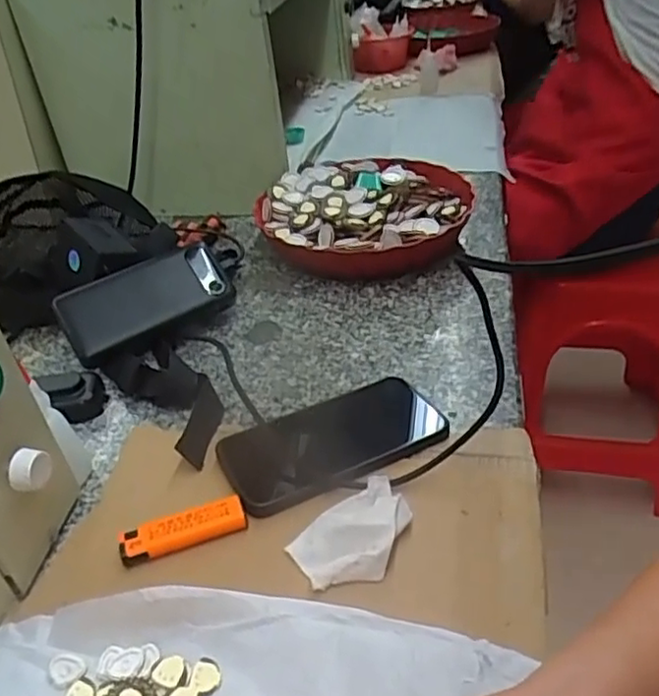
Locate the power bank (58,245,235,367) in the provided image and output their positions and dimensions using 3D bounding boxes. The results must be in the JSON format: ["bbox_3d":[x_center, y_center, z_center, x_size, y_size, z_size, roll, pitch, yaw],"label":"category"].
[{"bbox_3d":[-0.172,-0.049,0.609,0.154,0.013,0.080,-27,66,-22],"label":"power bank"}]

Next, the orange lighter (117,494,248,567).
[{"bbox_3d":[-0.094,0.116,0.416,0.078,0.010,0.022,-15,35,-15],"label":"orange lighter"}]

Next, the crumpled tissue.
[{"bbox_3d":[0.016,0.112,0.395,0.076,0.017,0.058,-21,37,-24],"label":"crumpled tissue"}]

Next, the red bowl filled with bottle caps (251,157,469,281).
[{"bbox_3d":[0.044,-0.148,0.736,0.231,0.063,0.223,-14,35,-15],"label":"red bowl filled with bottle caps"}]

